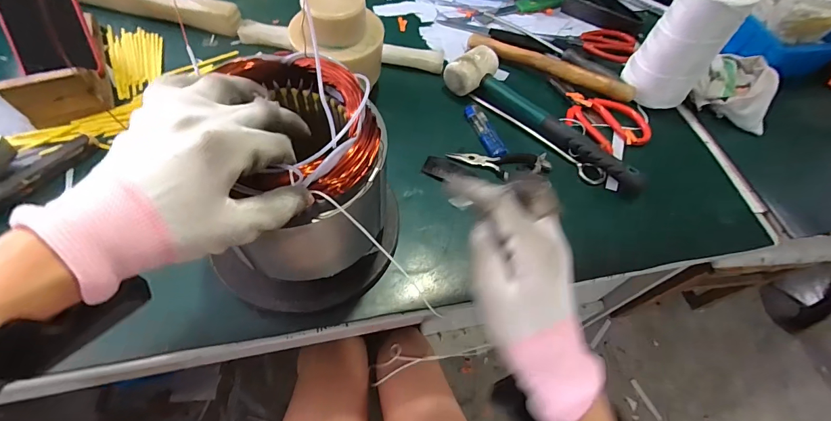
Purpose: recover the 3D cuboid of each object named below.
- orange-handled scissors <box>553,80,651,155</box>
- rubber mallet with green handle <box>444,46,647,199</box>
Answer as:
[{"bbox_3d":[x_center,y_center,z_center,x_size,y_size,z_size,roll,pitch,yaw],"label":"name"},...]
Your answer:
[{"bbox_3d":[0.240,-0.136,0.521,0.077,0.020,0.151,-33,67,-21],"label":"orange-handled scissors"},{"bbox_3d":[0.167,-0.121,0.494,0.286,0.042,0.064,38,64,17],"label":"rubber mallet with green handle"}]

